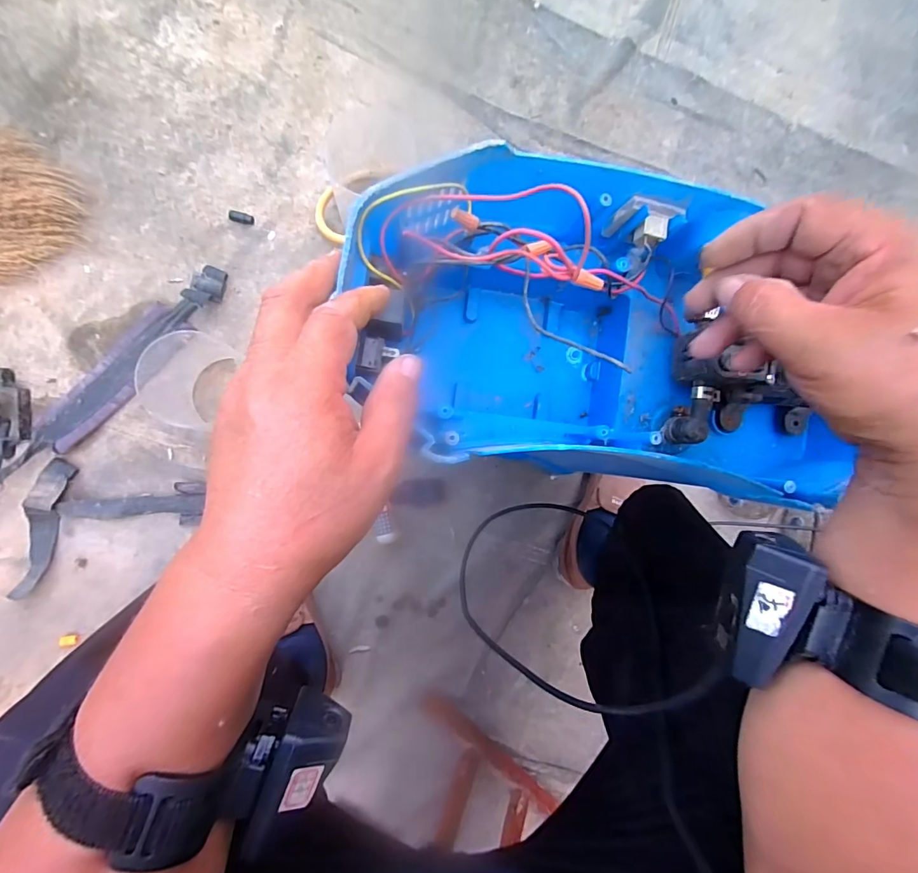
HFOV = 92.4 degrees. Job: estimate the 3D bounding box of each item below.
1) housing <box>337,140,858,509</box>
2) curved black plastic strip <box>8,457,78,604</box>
[{"bbox_3d":[0.106,-0.075,0.314,0.349,0.131,0.165,9,88,-8],"label":"housing"},{"bbox_3d":[-0.586,0.129,0.616,0.034,0.038,0.195,17,87,-8],"label":"curved black plastic strip"}]

